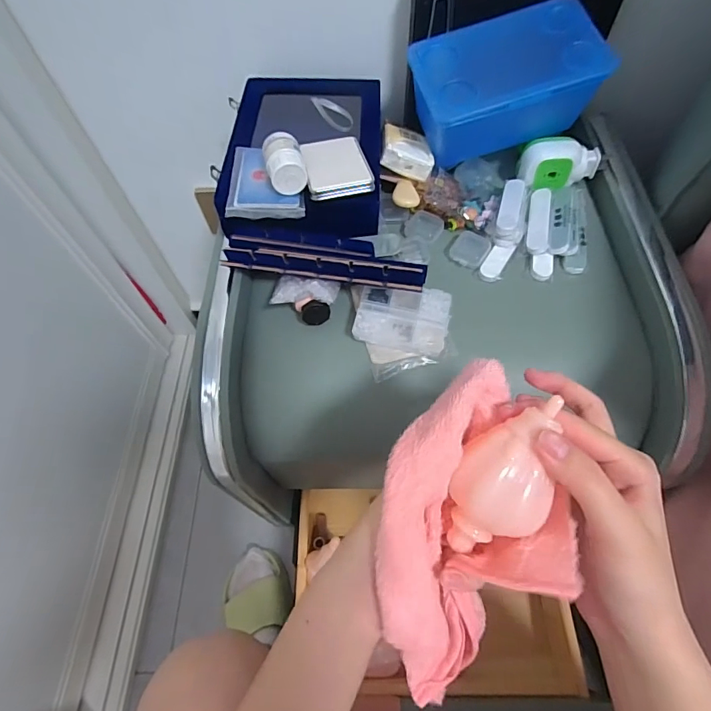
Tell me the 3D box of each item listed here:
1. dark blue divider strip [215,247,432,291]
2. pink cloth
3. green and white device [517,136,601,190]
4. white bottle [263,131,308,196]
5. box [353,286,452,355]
[{"bbox_3d":[-0.031,-0.079,0.380,0.183,0.015,0.019,8,62,8],"label":"dark blue divider strip"},{"bbox_3d":[0.055,0.093,0.227,0.134,0.092,0.096,-41,66,-18],"label":"pink cloth"},{"bbox_3d":[0.214,-0.205,0.448,0.078,0.039,0.037,-10,61,-2],"label":"green and white device"},{"bbox_3d":[-0.062,-0.169,0.376,0.032,0.033,0.043,-14,61,-5],"label":"white bottle"},{"bbox_3d":[0.043,-0.034,0.389,0.082,0.019,0.060,10,62,9],"label":"box"}]

